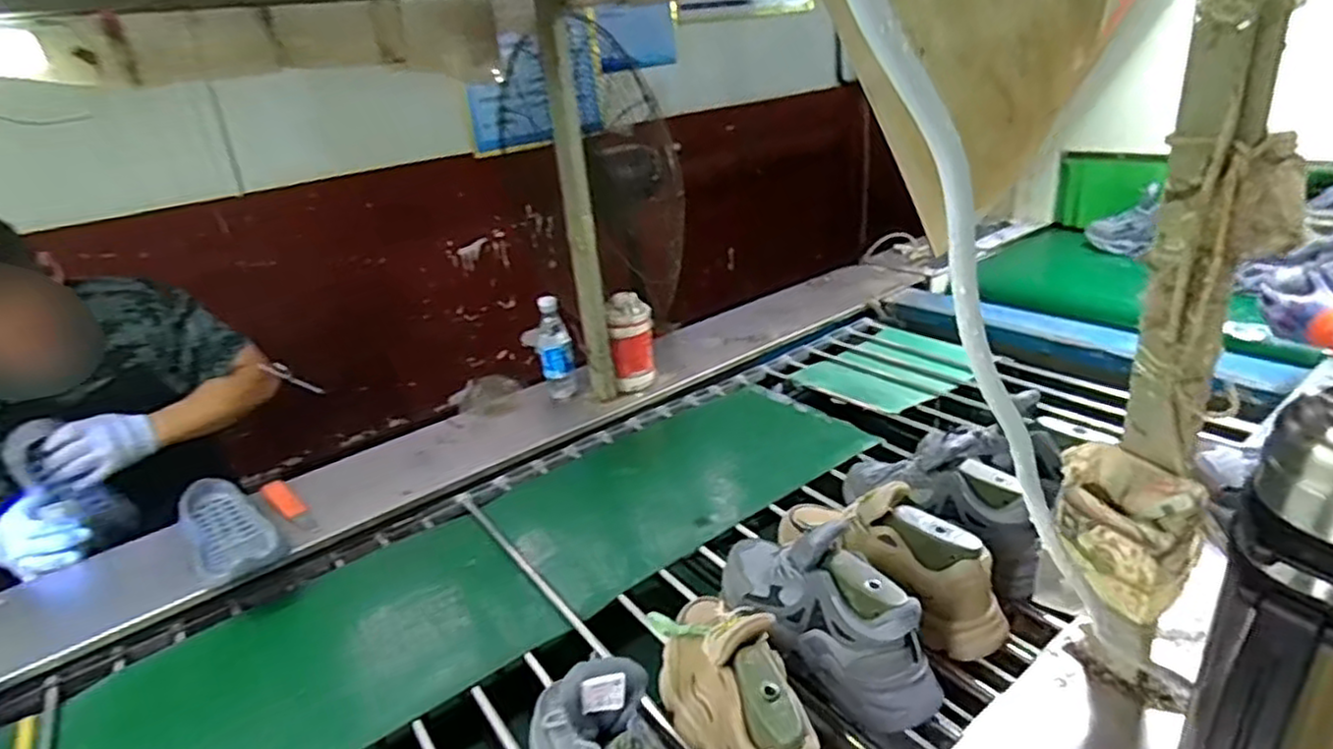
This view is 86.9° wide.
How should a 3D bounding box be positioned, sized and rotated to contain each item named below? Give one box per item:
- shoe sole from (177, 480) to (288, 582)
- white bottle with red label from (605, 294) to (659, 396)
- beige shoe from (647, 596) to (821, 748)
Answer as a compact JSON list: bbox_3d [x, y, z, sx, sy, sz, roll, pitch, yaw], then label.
[{"bbox_3d":[-0.651,0.226,1.055,0.109,0.047,0.275,-25,32,-33],"label":"shoe sole"},{"bbox_3d":[-0.066,-0.057,1.371,0.078,0.184,0.070,-2,27,8],"label":"white bottle with red label"},{"bbox_3d":[0.066,0.310,0.682,0.110,0.121,0.276,-11,27,-11],"label":"beige shoe"}]

